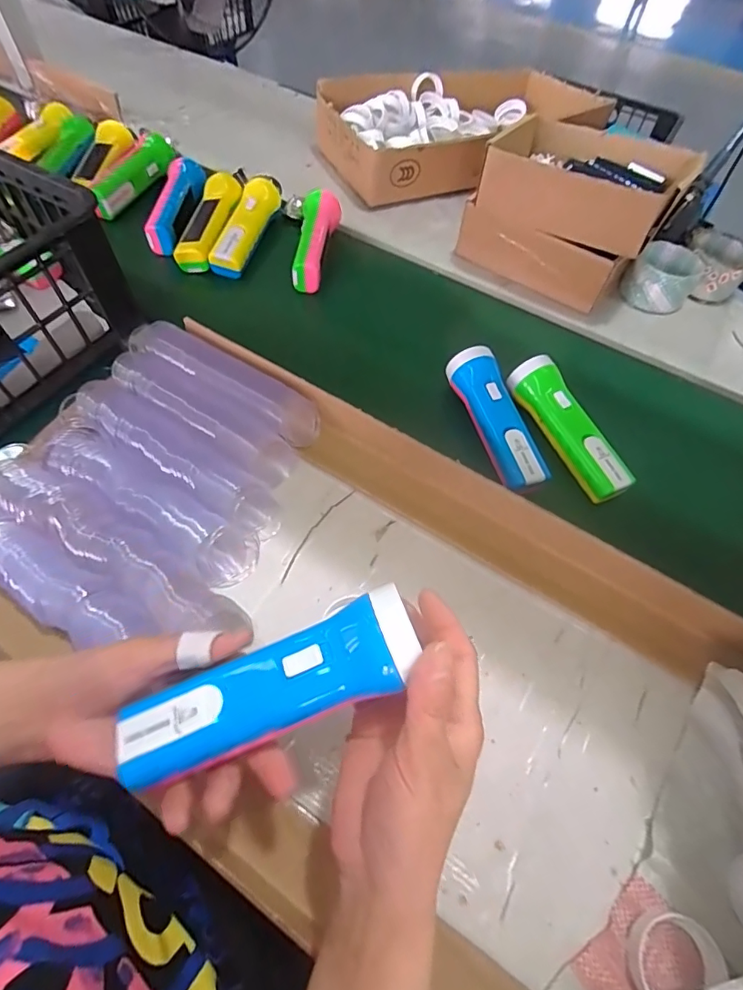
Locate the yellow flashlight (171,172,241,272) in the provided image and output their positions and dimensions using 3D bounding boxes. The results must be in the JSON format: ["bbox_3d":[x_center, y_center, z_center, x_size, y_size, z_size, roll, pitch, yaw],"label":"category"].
[{"bbox_3d":[-0.219,-0.374,0.655,0.064,0.035,0.170,14,60,5],"label":"yellow flashlight"}]

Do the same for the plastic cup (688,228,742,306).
[{"bbox_3d":[0.456,-0.304,0.639,0.084,0.049,0.086,1,60,-3],"label":"plastic cup"}]

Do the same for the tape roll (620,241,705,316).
[{"bbox_3d":[0.375,-0.281,0.622,0.082,0.050,0.079,1,60,-3],"label":"tape roll"}]

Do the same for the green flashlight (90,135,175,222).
[{"bbox_3d":[-0.355,-0.469,0.705,0.052,0.039,0.178,22,61,9],"label":"green flashlight"}]

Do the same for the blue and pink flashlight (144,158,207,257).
[{"bbox_3d":[-0.267,-0.405,0.666,0.043,0.051,0.173,7,60,1],"label":"blue and pink flashlight"}]

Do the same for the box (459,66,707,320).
[{"bbox_3d":[0.255,-0.374,0.619,0.218,0.143,0.198,29,63,12],"label":"box"}]

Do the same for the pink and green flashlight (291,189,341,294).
[{"bbox_3d":[-0.075,-0.347,0.649,0.046,0.051,0.167,9,60,2],"label":"pink and green flashlight"}]

